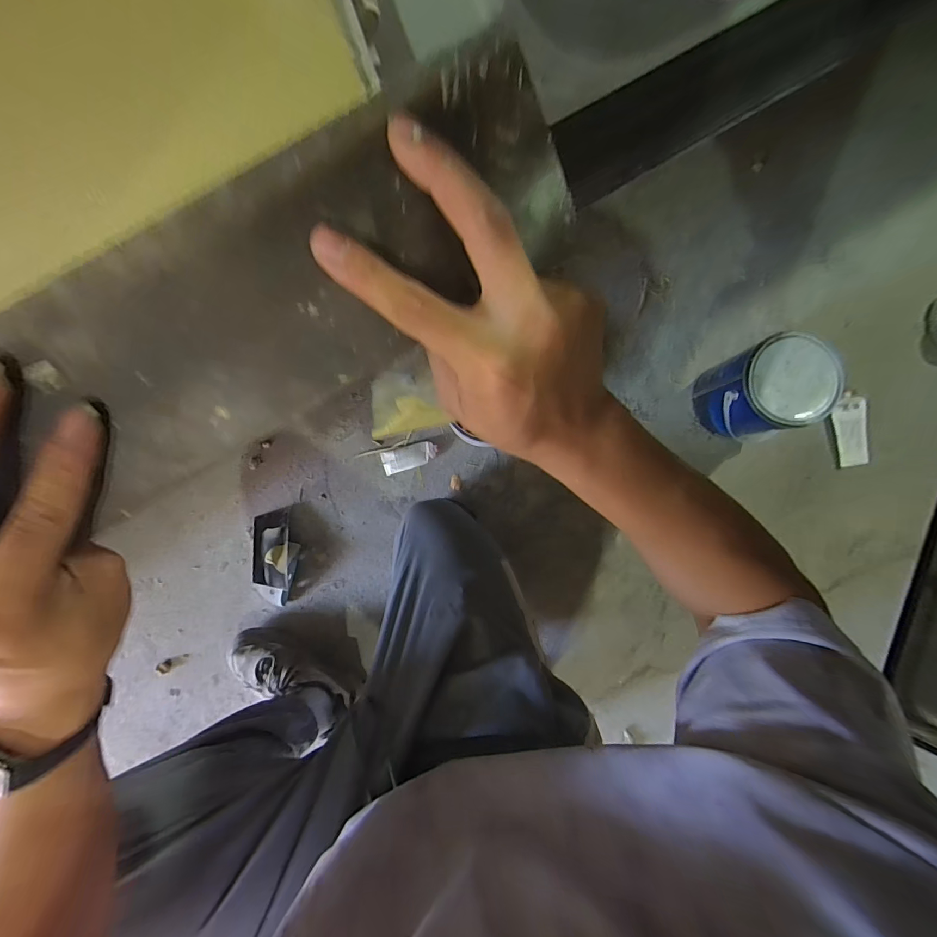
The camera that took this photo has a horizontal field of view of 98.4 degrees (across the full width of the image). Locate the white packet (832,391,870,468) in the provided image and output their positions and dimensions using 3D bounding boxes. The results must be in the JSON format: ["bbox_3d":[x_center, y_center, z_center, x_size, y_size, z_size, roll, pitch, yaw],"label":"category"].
[{"bbox_3d":[0.711,-0.071,0.750,0.024,0.046,0.136,-15,99,-40],"label":"white packet"}]

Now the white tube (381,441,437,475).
[{"bbox_3d":[-0.113,-0.023,0.778,0.108,0.009,0.045,-17,91,0],"label":"white tube"}]

